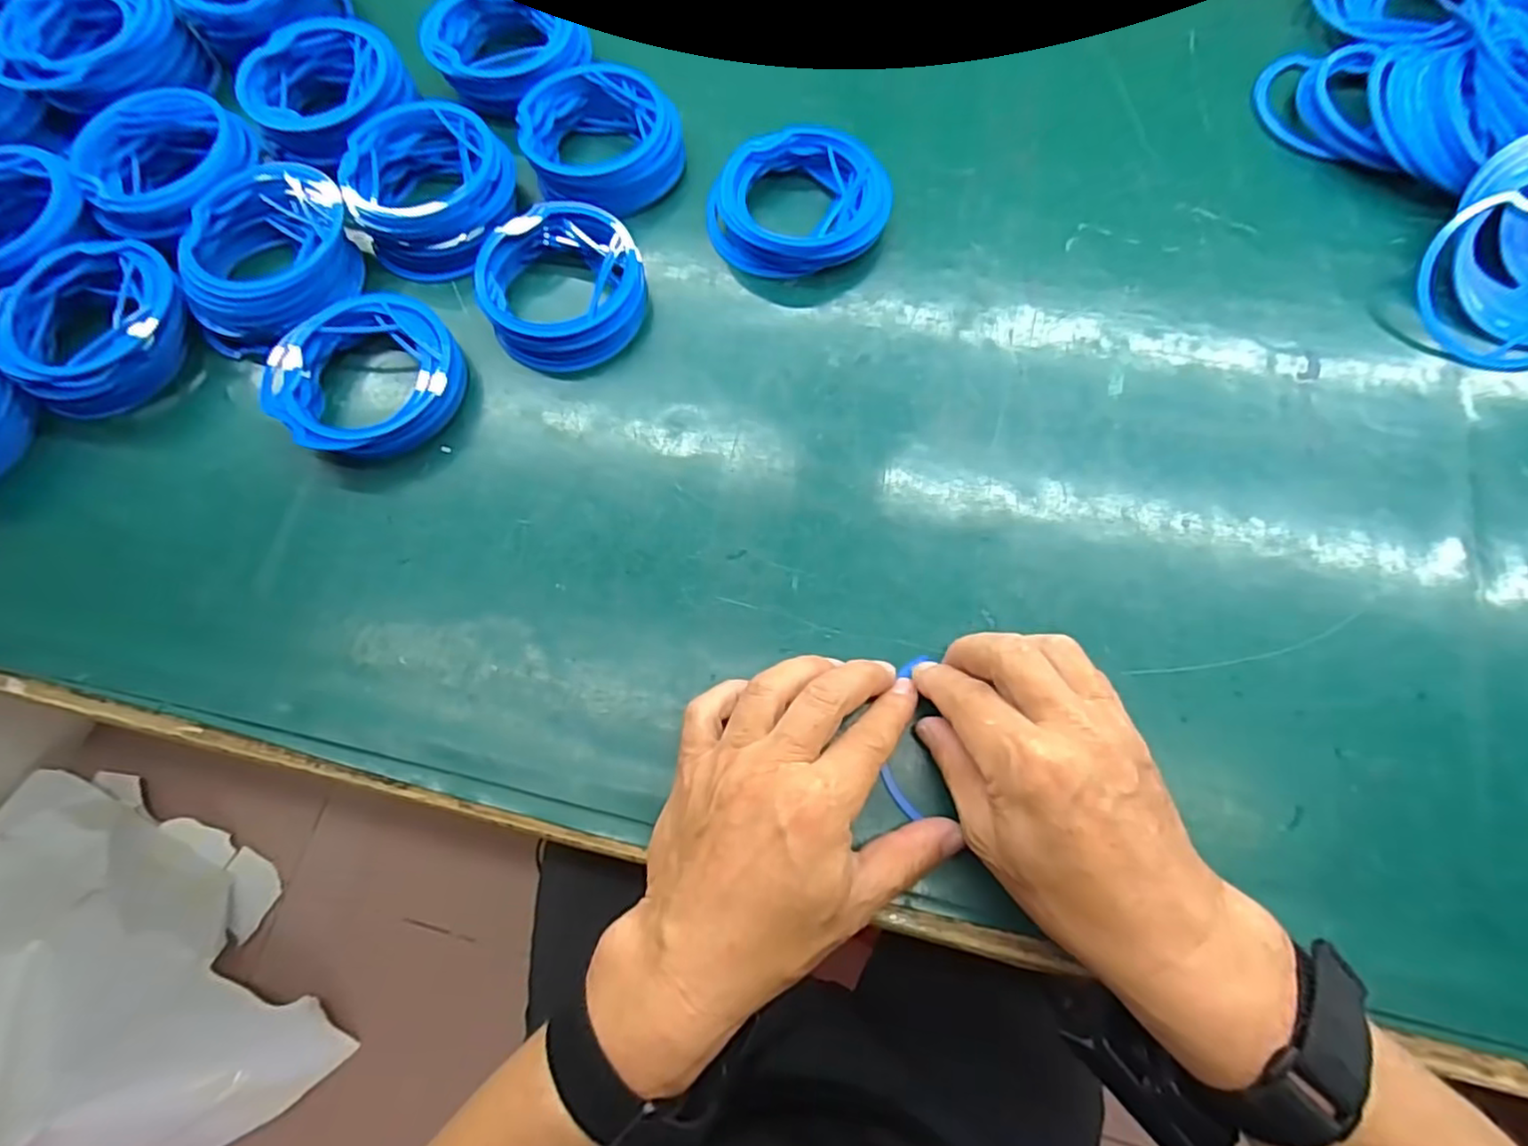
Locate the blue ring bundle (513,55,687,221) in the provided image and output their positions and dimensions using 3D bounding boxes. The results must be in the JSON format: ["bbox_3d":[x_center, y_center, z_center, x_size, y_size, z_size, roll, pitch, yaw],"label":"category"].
[{"bbox_3d":[-0.106,-0.285,0.441,0.099,0.037,0.092,-1,71,2],"label":"blue ring bundle"}]

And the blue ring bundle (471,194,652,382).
[{"bbox_3d":[-0.123,-0.172,0.406,0.100,0.029,0.102,-1,71,2],"label":"blue ring bundle"}]

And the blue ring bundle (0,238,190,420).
[{"bbox_3d":[-0.396,-0.146,0.404,0.091,0.042,0.106,34,75,13],"label":"blue ring bundle"}]

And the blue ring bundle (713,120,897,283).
[{"bbox_3d":[0.021,-0.233,0.421,0.109,0.028,0.090,-15,71,-3],"label":"blue ring bundle"}]

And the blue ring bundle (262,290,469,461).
[{"bbox_3d":[-0.229,-0.114,0.391,0.100,0.027,0.102,-1,71,2],"label":"blue ring bundle"}]

